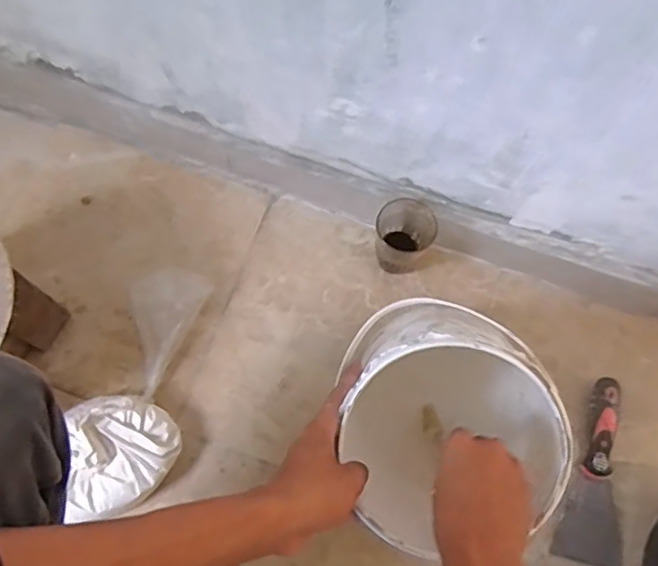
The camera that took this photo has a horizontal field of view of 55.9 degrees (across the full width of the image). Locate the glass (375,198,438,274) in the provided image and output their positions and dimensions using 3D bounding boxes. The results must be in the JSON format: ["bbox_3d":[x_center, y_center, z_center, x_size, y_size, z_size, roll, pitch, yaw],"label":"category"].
[{"bbox_3d":[0.085,-0.053,0.723,0.066,0.078,0.066,-24,70,-9],"label":"glass"}]

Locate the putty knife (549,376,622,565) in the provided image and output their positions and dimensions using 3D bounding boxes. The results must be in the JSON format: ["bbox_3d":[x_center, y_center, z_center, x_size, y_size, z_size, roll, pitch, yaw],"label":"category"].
[{"bbox_3d":[0.295,0.201,0.673,0.070,0.029,0.197,14,69,6],"label":"putty knife"}]

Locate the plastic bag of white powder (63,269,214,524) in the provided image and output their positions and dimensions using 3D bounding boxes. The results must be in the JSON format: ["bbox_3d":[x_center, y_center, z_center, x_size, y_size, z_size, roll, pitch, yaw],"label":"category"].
[{"bbox_3d":[-0.205,0.109,0.657,0.109,0.038,0.259,6,67,1],"label":"plastic bag of white powder"}]

